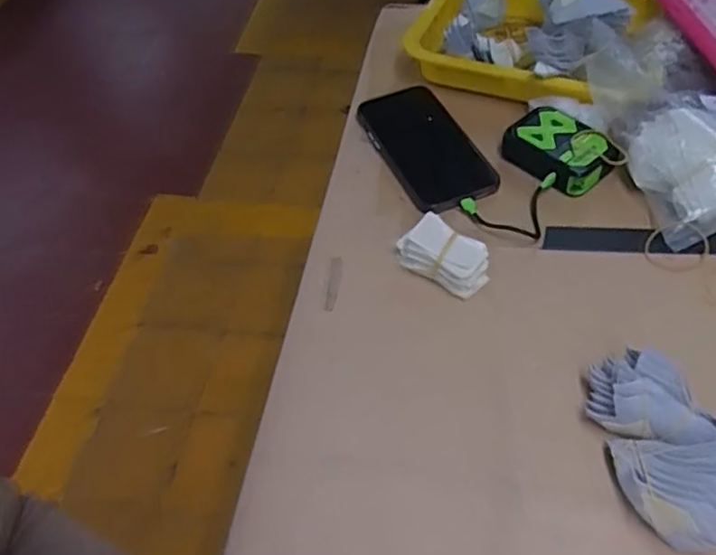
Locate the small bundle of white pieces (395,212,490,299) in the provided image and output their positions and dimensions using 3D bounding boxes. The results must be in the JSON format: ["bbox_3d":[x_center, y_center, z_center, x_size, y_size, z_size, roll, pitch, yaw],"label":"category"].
[{"bbox_3d":[0.067,-0.018,0.527,0.075,0.038,0.038,28,59,26],"label":"small bundle of white pieces"}]

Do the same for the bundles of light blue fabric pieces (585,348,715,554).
[{"bbox_3d":[0.194,0.101,0.406,0.068,0.056,0.124,-11,51,-3],"label":"bundles of light blue fabric pieces"}]

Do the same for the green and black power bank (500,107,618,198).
[{"bbox_3d":[0.180,-0.113,0.595,0.064,0.034,0.090,-34,55,-20],"label":"green and black power bank"}]

